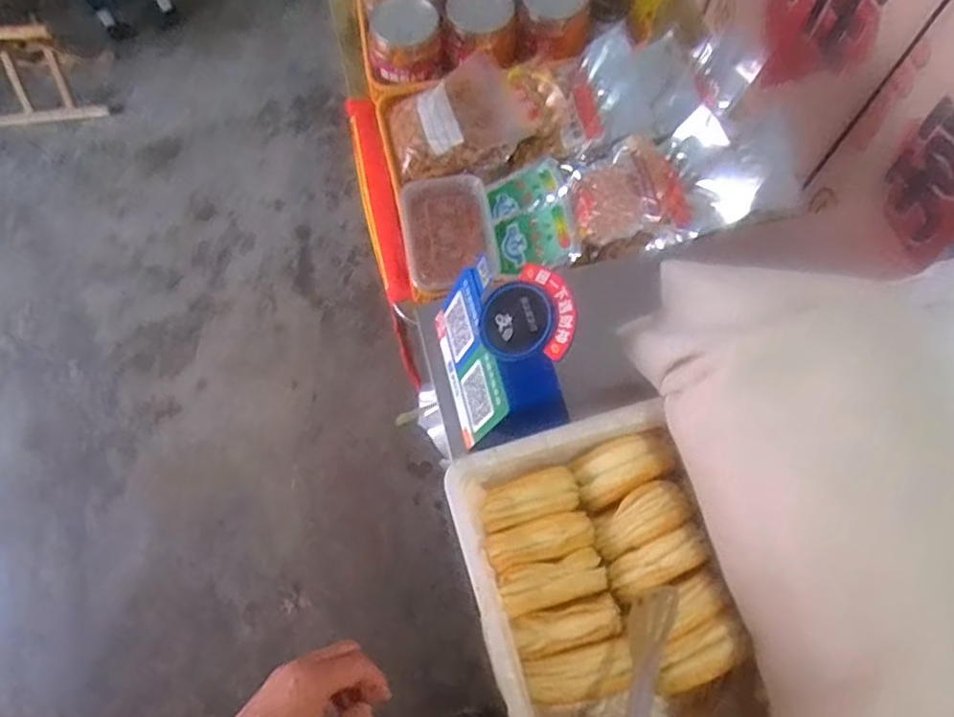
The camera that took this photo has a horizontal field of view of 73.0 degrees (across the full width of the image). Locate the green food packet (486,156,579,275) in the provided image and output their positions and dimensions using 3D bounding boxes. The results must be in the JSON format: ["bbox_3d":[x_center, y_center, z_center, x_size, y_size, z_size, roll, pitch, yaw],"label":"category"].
[{"bbox_3d":[0.078,-0.205,0.906,0.117,0.030,0.148,-12,69,18],"label":"green food packet"}]

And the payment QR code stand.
[{"bbox_3d":[0.031,-0.008,0.672,0.126,0.168,0.156,-13,70,-4],"label":"payment QR code stand"}]

